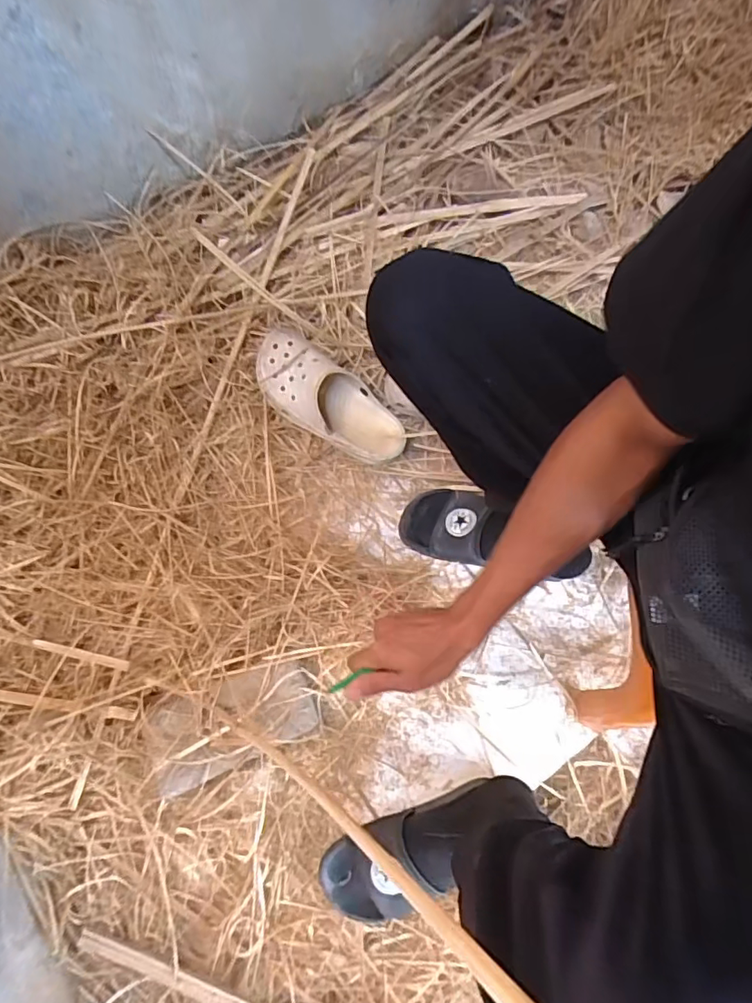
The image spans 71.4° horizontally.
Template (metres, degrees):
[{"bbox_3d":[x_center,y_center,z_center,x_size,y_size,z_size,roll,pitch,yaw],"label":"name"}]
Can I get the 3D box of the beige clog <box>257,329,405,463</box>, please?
[{"bbox_3d":[-0.074,-0.150,0.771,0.254,0.075,0.106,41,79,13],"label":"beige clog"}]

